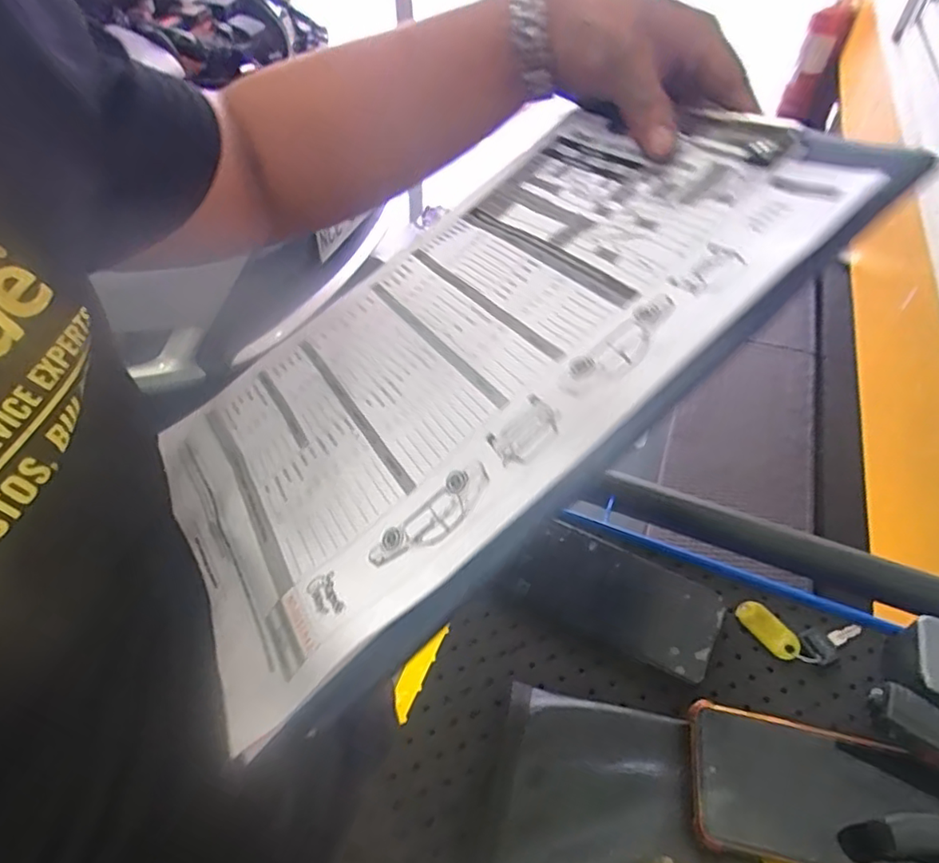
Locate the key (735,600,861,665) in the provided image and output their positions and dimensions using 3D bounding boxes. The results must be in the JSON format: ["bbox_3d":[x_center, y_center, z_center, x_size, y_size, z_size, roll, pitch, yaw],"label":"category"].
[{"bbox_3d":[0.238,0.149,0.435,0.081,0.006,0.037,12,50,10],"label":"key"}]

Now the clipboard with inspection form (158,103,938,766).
[{"bbox_3d":[-0.007,-0.047,0.314,0.361,0.010,0.224,-41,46,-1],"label":"clipboard with inspection form"}]

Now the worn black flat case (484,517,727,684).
[{"bbox_3d":[0.105,0.122,0.457,0.159,0.010,0.079,22,53,19],"label":"worn black flat case"}]

